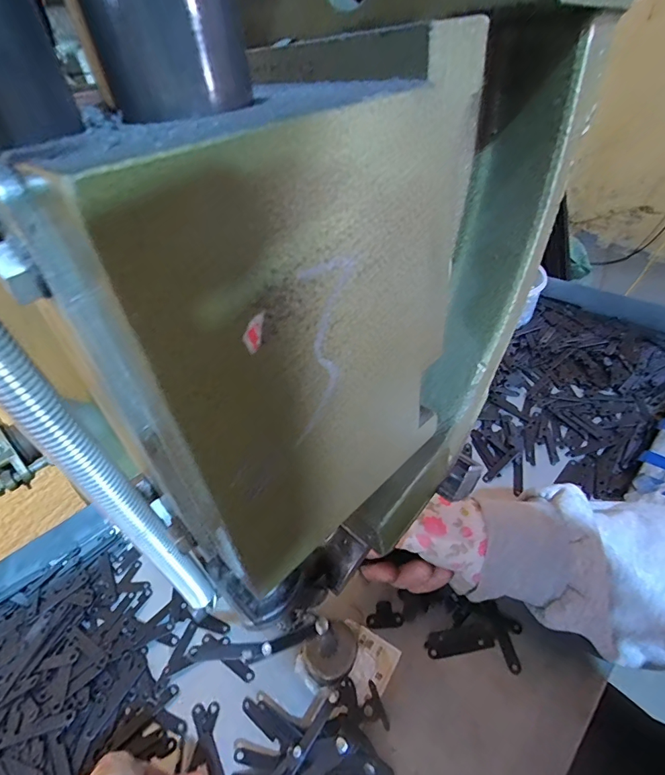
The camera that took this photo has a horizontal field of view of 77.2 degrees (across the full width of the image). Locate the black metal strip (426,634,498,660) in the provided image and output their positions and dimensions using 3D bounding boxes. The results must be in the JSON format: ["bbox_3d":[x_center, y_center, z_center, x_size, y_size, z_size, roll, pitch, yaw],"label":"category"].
[{"bbox_3d":[0.098,0.195,0.317,0.050,0.006,0.013,-8,41,-3],"label":"black metal strip"}]

